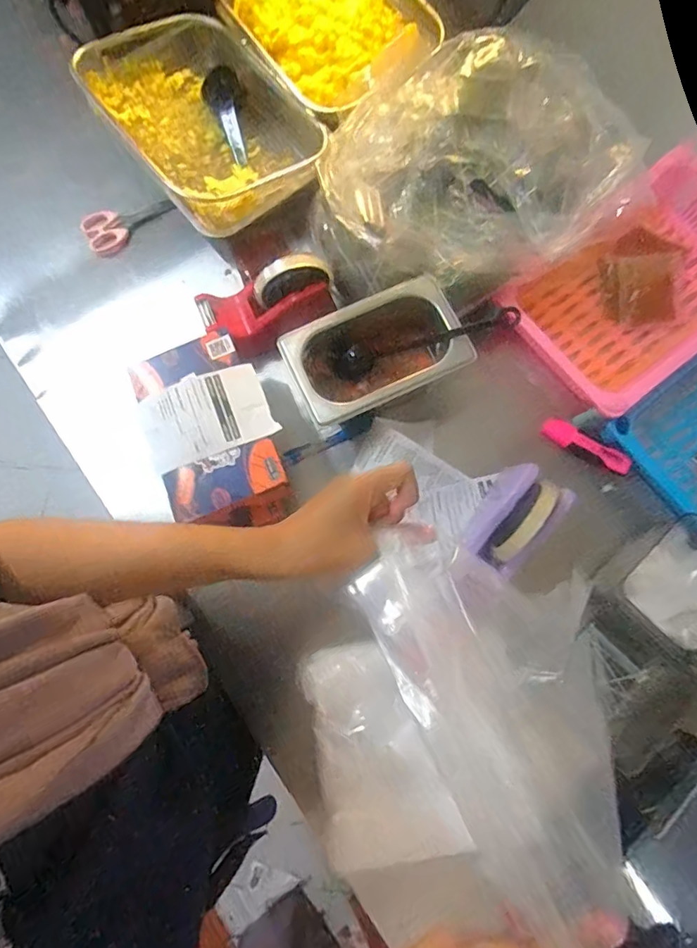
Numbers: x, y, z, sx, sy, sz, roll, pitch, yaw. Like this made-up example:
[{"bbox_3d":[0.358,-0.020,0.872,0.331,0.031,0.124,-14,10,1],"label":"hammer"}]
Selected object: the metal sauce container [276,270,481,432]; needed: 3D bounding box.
[{"bbox_3d":[0.027,-0.121,0.551,0.175,0.083,0.110,-24,79,-4],"label":"metal sauce container"}]

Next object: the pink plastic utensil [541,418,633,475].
[{"bbox_3d":[0.270,-0.031,0.580,0.101,0.026,0.021,33,81,7],"label":"pink plastic utensil"}]

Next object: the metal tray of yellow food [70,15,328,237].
[{"bbox_3d":[-0.173,-0.439,0.635,0.201,0.078,0.292,-35,80,-6],"label":"metal tray of yellow food"}]

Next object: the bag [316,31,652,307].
[{"bbox_3d":[0.104,-0.308,0.524,0.274,0.122,0.220,-8,79,-1],"label":"bag"}]

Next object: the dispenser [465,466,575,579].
[{"bbox_3d":[0.165,0.047,0.519,0.060,0.091,0.120,40,82,8],"label":"dispenser"}]

